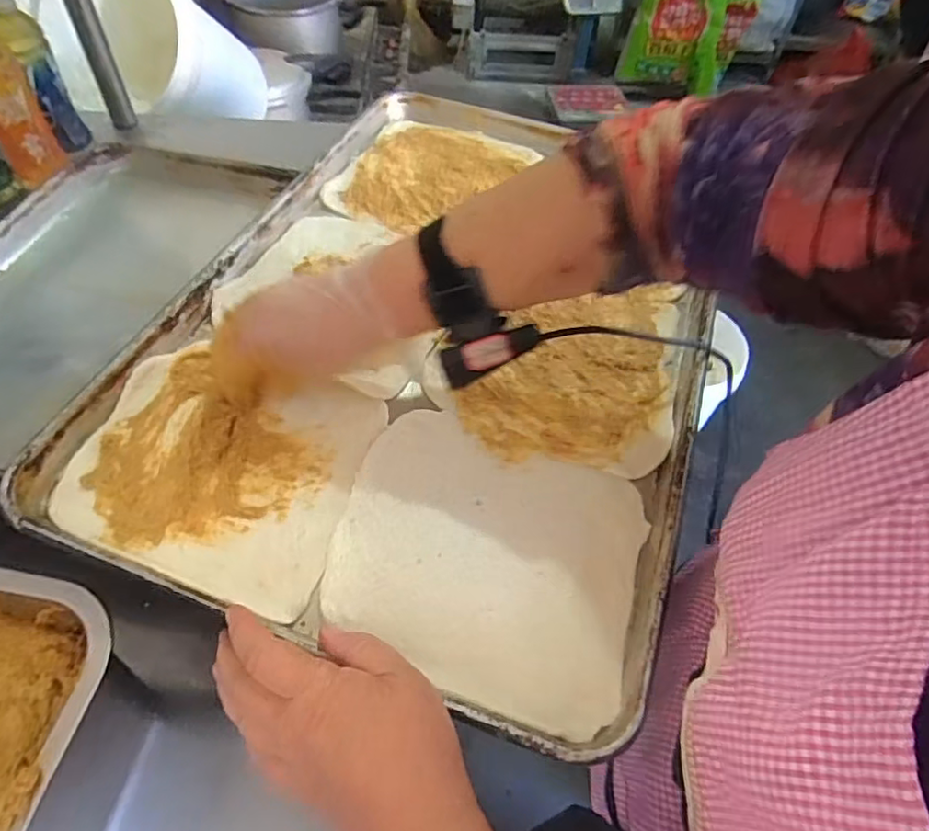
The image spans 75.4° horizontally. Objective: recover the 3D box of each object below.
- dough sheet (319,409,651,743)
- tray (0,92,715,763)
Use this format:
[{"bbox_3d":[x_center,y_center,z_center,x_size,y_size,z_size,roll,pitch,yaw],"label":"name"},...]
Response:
[{"bbox_3d":[0.013,0.085,0.381,0.189,0.010,0.168,19,54,11],"label":"dough sheet"},{"bbox_3d":[-0.004,-0.093,0.512,0.400,0.038,0.589,18,54,10],"label":"tray"}]

